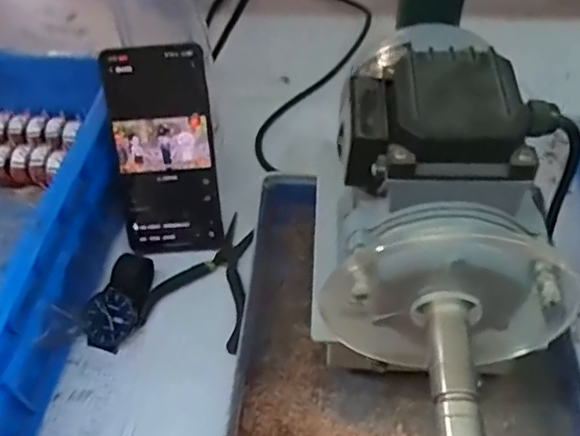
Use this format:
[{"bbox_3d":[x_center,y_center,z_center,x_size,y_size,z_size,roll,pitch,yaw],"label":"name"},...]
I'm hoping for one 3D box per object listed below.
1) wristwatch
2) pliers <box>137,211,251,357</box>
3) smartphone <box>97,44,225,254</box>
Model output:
[{"bbox_3d":[-0.130,0.062,0.450,0.039,0.027,0.074,18,71,20],"label":"wristwatch"},{"bbox_3d":[-0.060,0.045,0.469,0.079,0.007,0.115,13,54,13],"label":"pliers"},{"bbox_3d":[-0.098,-0.050,0.462,0.072,0.159,0.012,-3,19,3],"label":"smartphone"}]

